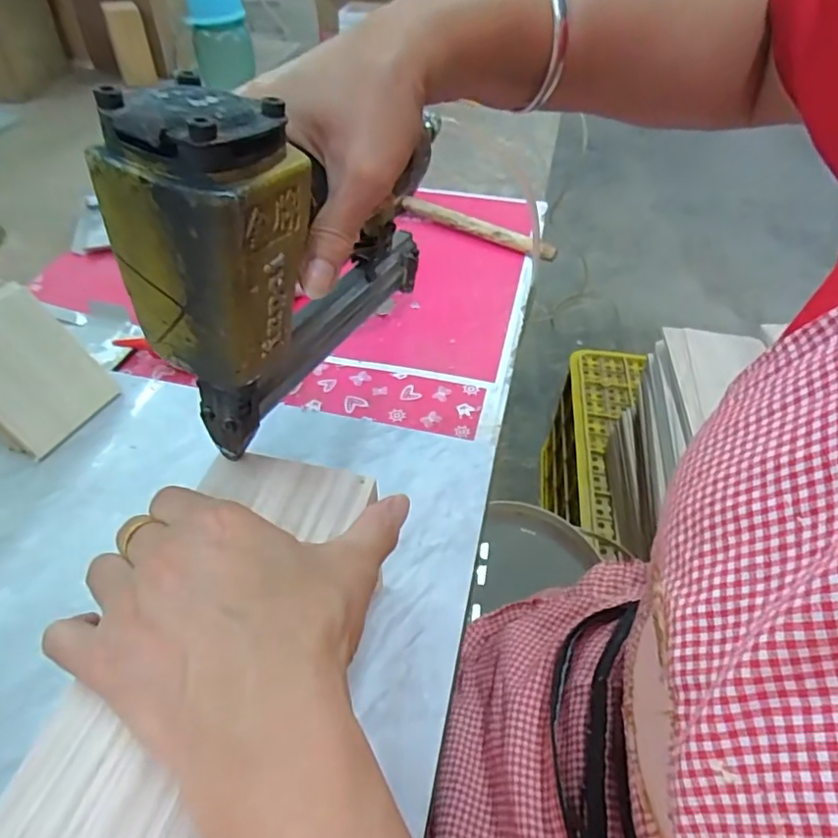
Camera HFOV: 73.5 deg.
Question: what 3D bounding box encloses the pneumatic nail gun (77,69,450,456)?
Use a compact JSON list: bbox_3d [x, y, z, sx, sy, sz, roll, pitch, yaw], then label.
[{"bbox_3d":[-0.037,-0.099,0.289,0.050,0.156,0.224,22,48,18],"label":"pneumatic nail gun"}]

